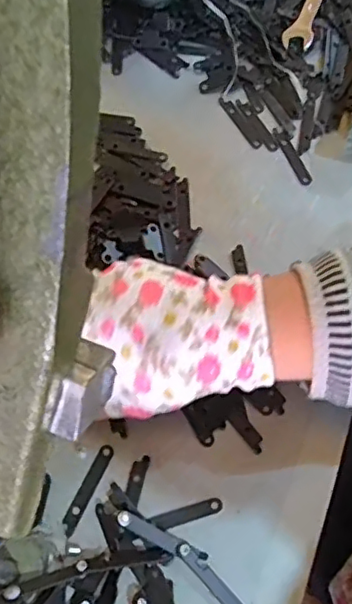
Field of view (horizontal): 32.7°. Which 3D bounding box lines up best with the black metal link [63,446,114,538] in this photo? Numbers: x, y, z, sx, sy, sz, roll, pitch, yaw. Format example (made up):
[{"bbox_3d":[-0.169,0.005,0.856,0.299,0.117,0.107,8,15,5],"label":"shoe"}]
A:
[{"bbox_3d":[-0.052,0.109,0.350,0.009,0.004,0.053,24,69,12],"label":"black metal link"}]

